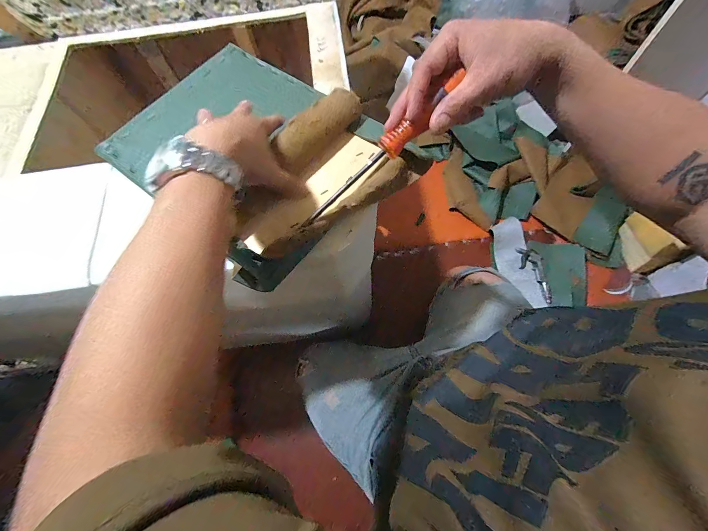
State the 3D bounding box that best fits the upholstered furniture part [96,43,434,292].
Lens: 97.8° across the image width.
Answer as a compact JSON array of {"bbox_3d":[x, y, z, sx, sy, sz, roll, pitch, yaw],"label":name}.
[{"bbox_3d":[-0.136,-0.154,0.396,0.350,0.061,0.258,40,74,17],"label":"upholstered furniture part"}]

